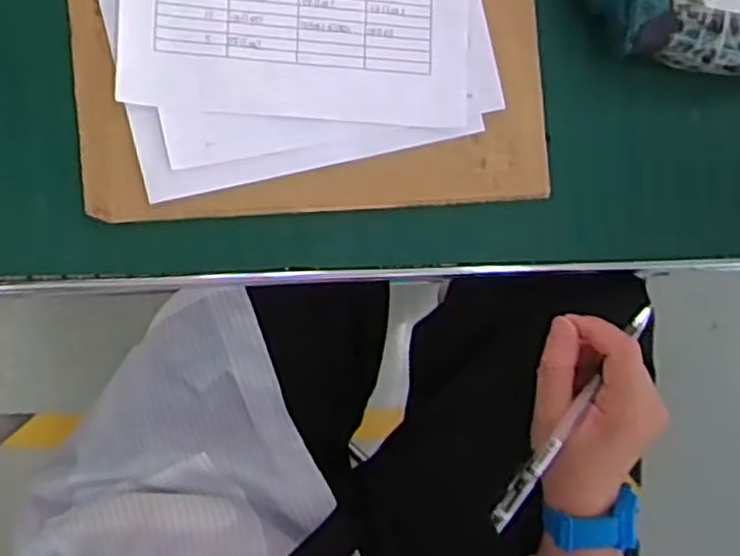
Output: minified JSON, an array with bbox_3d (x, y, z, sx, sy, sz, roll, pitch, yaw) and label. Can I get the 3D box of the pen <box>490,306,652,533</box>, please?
[{"bbox_3d":[0.120,0.082,0.432,0.008,0.015,0.157,38,86,-7],"label":"pen"}]

